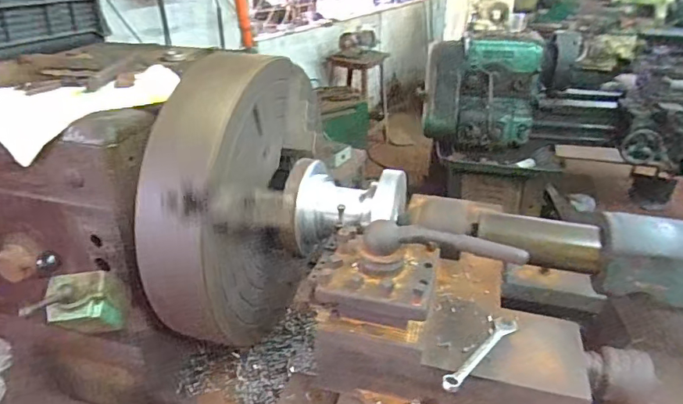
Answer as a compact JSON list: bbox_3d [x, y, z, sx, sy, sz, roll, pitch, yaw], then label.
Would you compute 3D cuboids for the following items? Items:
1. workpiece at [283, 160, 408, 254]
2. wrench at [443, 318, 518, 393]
[{"bbox_3d":[0.010,0.008,0.813,0.197,0.129,0.141,2,29,4],"label":"workpiece"},{"bbox_3d":[0.177,0.190,0.622,0.026,0.012,0.162,25,38,38],"label":"wrench"}]

